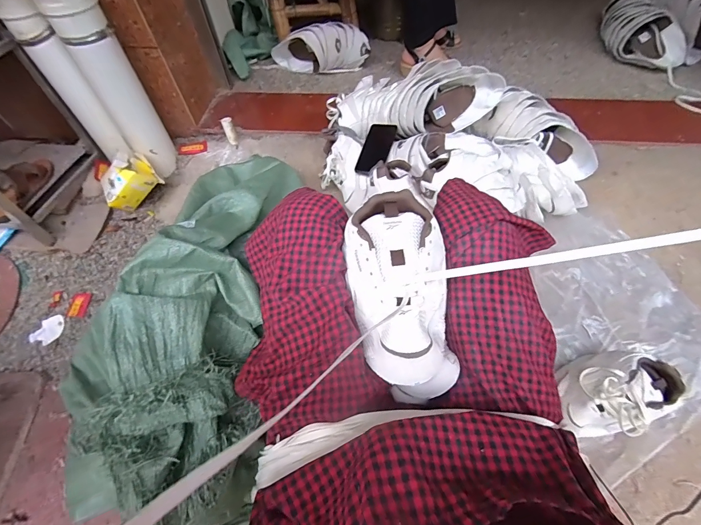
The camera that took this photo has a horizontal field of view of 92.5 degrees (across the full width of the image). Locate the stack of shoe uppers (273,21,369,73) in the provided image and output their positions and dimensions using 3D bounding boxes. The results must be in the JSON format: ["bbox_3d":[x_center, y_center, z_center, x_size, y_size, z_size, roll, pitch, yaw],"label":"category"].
[{"bbox_3d":[-0.114,-0.740,1.183,0.353,0.148,0.109,3,65,6],"label":"stack of shoe uppers"}]

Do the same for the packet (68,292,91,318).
[{"bbox_3d":[-0.724,0.114,0.897,0.042,0.009,0.069,-5,57,-1],"label":"packet"}]

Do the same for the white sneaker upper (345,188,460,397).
[{"bbox_3d":[0.062,0.038,0.393,0.121,0.069,0.250,-9,82,-1],"label":"white sneaker upper"}]

